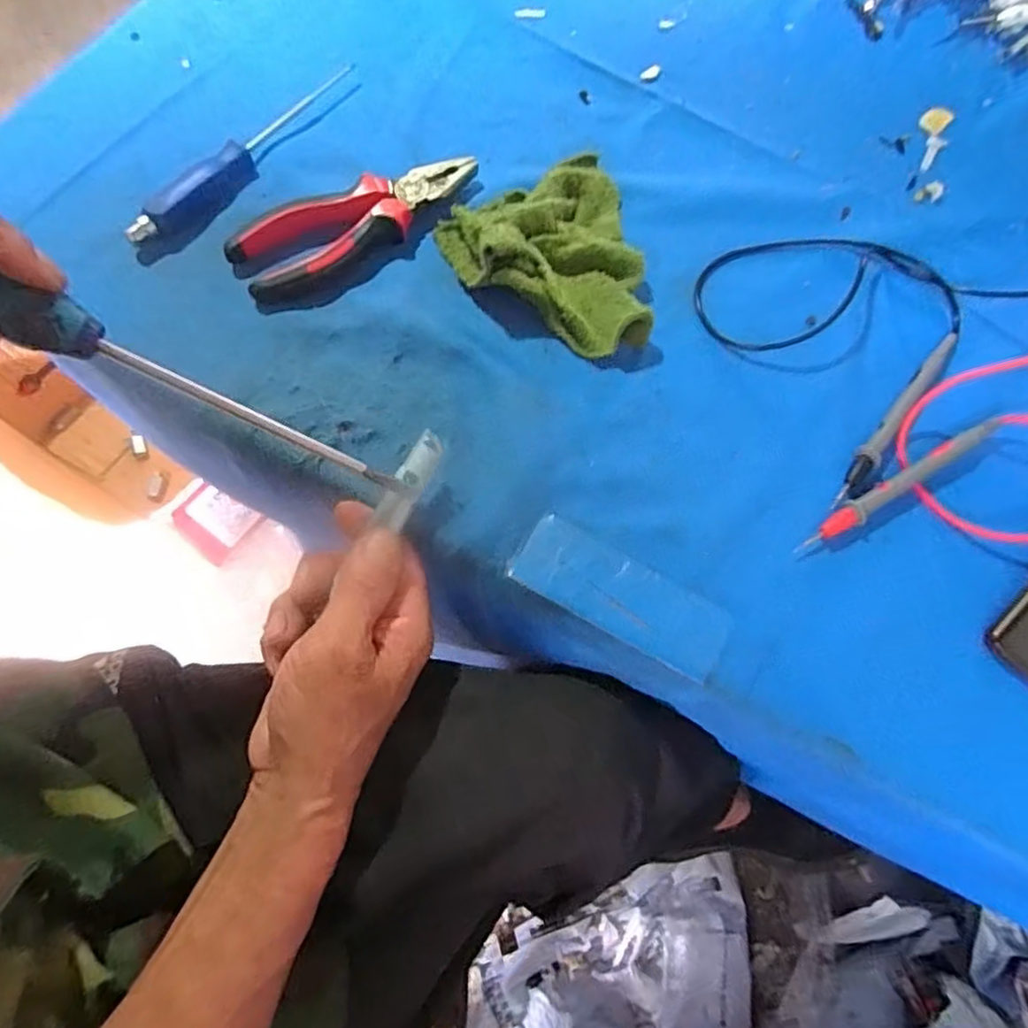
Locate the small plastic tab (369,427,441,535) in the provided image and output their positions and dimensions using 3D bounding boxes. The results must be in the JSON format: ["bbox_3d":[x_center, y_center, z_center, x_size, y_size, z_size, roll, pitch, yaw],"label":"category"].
[{"bbox_3d":[-0.052,-0.018,0.338,0.015,0.009,0.050,28,87,8],"label":"small plastic tab"}]

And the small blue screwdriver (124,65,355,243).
[{"bbox_3d":[-0.170,-0.232,0.422,0.025,0.018,0.185,34,74,9],"label":"small blue screwdriver"}]

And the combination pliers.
[{"bbox_3d":[-0.095,-0.181,0.406,0.153,0.018,0.056,-34,75,-12],"label":"combination pliers"}]

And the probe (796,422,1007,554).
[{"bbox_3d":[0.216,-0.017,0.371,0.144,0.010,0.012,-30,75,-11],"label":"probe"}]

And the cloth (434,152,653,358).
[{"bbox_3d":[0.033,-0.157,0.396,0.117,0.039,0.127,-30,75,-11],"label":"cloth"}]

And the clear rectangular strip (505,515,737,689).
[{"bbox_3d":[0.056,0.042,0.343,0.112,0.006,0.039,28,73,8],"label":"clear rectangular strip"}]

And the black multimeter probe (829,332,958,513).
[{"bbox_3d":[0.223,-0.057,0.383,0.013,0.008,0.146,40,75,11],"label":"black multimeter probe"}]

